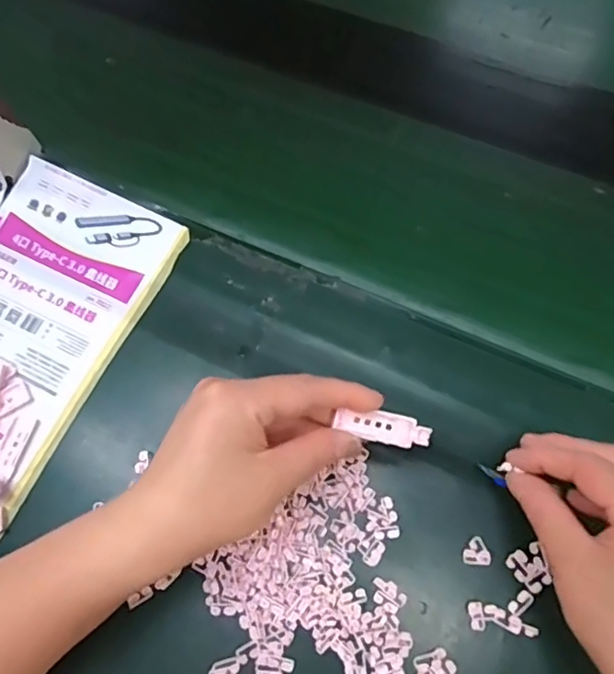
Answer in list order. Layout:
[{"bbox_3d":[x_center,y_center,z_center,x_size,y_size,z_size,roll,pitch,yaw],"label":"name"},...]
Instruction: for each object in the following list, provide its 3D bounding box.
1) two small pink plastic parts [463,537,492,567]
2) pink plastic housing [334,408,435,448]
[{"bbox_3d":[0.100,0.126,0.326,0.015,0.004,0.016,-1,65,3],"label":"two small pink plastic parts"},{"bbox_3d":[0.042,0.049,0.301,0.051,0.005,0.017,12,66,-9],"label":"pink plastic housing"}]

